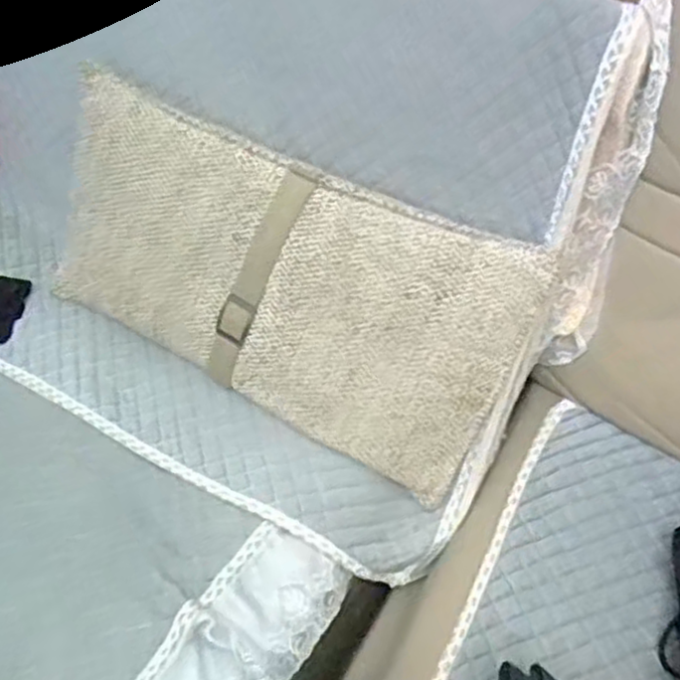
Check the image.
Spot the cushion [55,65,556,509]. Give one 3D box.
[{"bbox_3d":[-0.085,-0.070,0.836,0.600,0.284,0.071,27,15,17],"label":"cushion"}]

